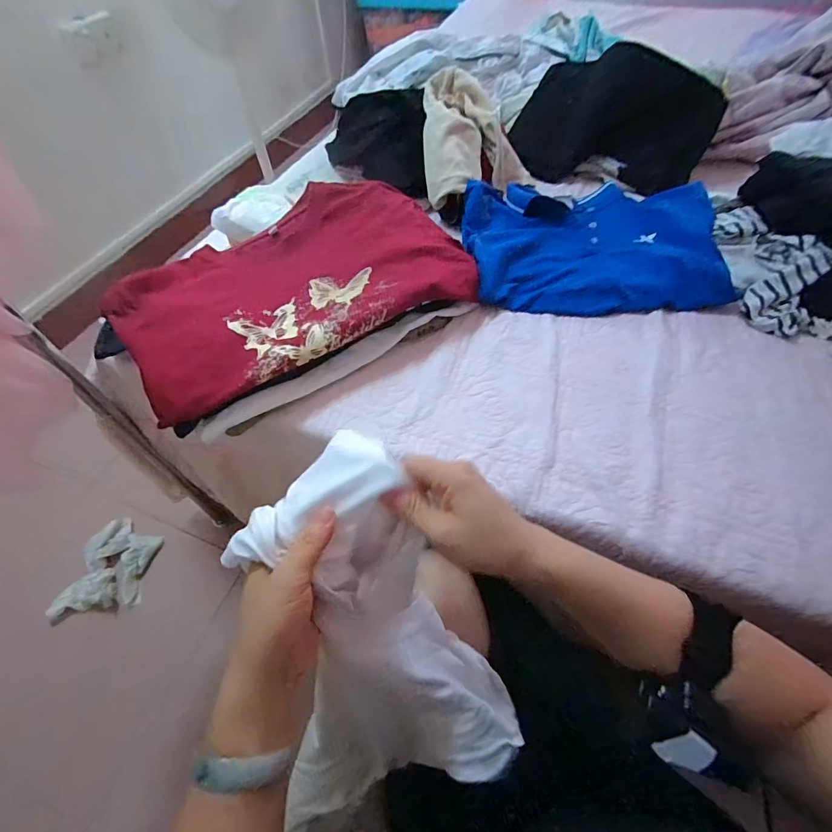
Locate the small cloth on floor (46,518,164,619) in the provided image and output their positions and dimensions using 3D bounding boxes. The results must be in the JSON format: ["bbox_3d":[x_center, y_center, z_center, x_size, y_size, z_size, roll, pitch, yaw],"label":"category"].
[{"bbox_3d":[-0.669,0.331,0.937,0.167,0.036,0.218,4,55,6],"label":"small cloth on floor"}]

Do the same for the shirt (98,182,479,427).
[{"bbox_3d":[-0.144,-0.180,0.547,0.438,0.043,0.263,-31,59,-17],"label":"shirt"}]

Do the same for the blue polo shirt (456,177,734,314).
[{"bbox_3d":[0.255,-0.275,0.639,0.362,0.043,0.295,-4,55,1],"label":"blue polo shirt"}]

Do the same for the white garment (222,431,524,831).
[{"bbox_3d":[-0.037,0.185,0.339,0.192,0.329,0.077,-14,17,-7],"label":"white garment"}]

